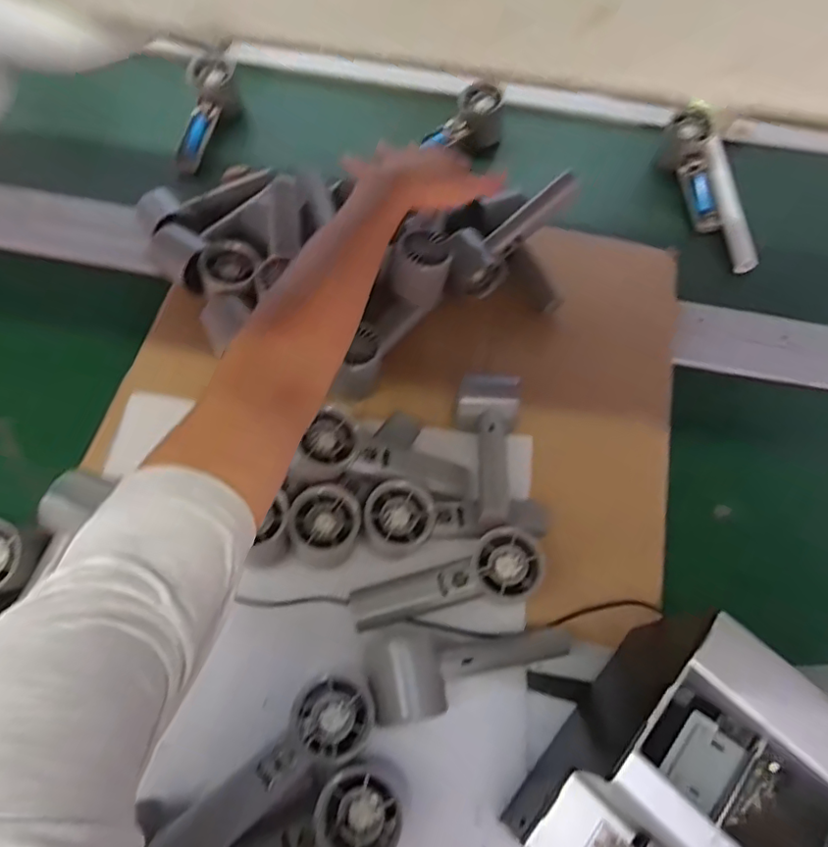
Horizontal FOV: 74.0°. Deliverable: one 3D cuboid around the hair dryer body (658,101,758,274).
[{"bbox_3d":[0.370,-0.285,0.681,0.061,0.052,0.222,-13,78,-8],"label":"hair dryer body"}]

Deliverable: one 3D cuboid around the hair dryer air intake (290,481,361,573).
[{"bbox_3d":[-0.074,0.091,0.476,0.055,0.057,0.062,16,65,6],"label":"hair dryer air intake"}]

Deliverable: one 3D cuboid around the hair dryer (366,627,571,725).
[{"bbox_3d":[0.043,0.187,0.429,0.153,0.043,0.059,0,63,-22],"label":"hair dryer"}]

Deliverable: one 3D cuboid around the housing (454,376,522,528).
[{"bbox_3d":[0.066,0.030,0.496,0.055,0.063,0.144,4,52,0],"label":"housing"}]

